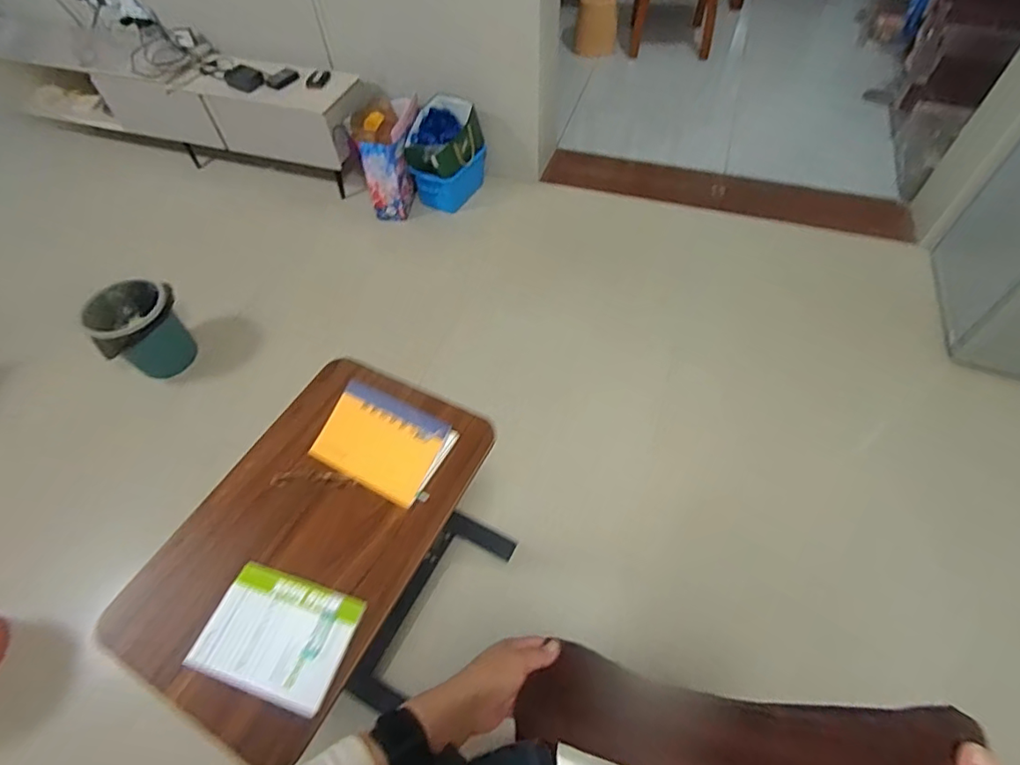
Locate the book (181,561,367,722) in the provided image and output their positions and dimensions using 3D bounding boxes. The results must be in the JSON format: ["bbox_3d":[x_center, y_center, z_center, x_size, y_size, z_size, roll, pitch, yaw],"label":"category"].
[{"bbox_3d":[-0.315,0.340,0.711,0.193,0.011,0.143,13,57,11],"label":"book"}]

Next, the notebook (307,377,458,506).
[{"bbox_3d":[-0.210,0.094,0.855,0.206,0.047,0.149,21,59,16],"label":"notebook"}]

